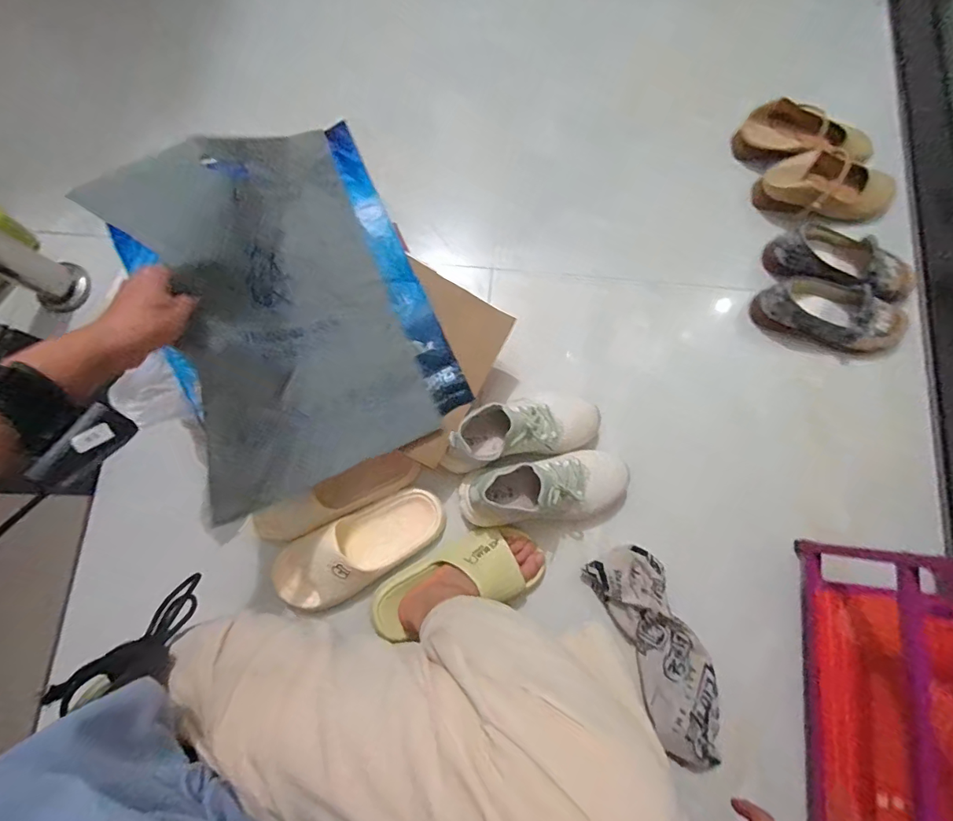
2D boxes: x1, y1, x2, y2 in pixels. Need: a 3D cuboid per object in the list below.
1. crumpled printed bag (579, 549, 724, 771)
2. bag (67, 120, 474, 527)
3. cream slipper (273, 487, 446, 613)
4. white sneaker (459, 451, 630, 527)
[{"bbox_3d":[0.273,0.353,0.681,0.114,0.048,0.301,-24,79,-4],"label":"crumpled printed bag"},{"bbox_3d":[-0.240,-0.137,0.598,0.332,0.208,0.417,-25,79,-4],"label":"bag"},{"bbox_3d":[-0.176,0.205,0.695,0.260,0.059,0.111,-28,80,-5],"label":"cream slipper"},{"bbox_3d":[0.093,0.120,0.681,0.232,0.098,0.095,-9,79,-1],"label":"white sneaker"}]

